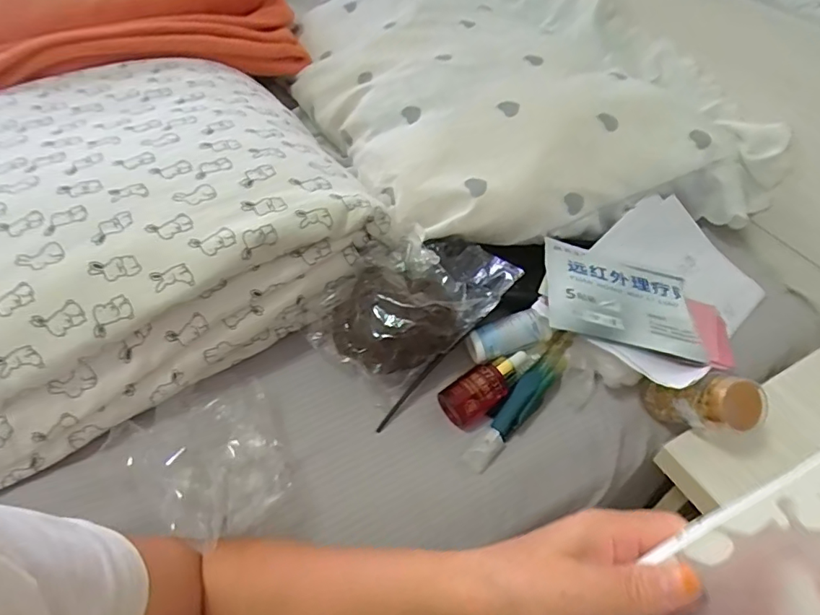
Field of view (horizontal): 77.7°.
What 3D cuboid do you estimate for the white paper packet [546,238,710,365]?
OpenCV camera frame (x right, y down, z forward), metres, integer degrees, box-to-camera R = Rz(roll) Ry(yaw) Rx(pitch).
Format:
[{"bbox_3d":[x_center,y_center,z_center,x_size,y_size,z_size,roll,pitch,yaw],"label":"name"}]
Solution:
[{"bbox_3d":[0.193,-0.009,0.470,0.137,0.010,0.120,15,46,-1],"label":"white paper packet"}]

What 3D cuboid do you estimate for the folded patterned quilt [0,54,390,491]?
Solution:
[{"bbox_3d":[-0.301,-0.104,0.515,0.405,0.120,0.424,-30,55,-24],"label":"folded patterned quilt"}]

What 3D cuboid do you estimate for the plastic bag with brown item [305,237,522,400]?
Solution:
[{"bbox_3d":[0.001,-0.001,0.473,0.179,0.073,0.116,-27,54,-22],"label":"plastic bag with brown item"}]

